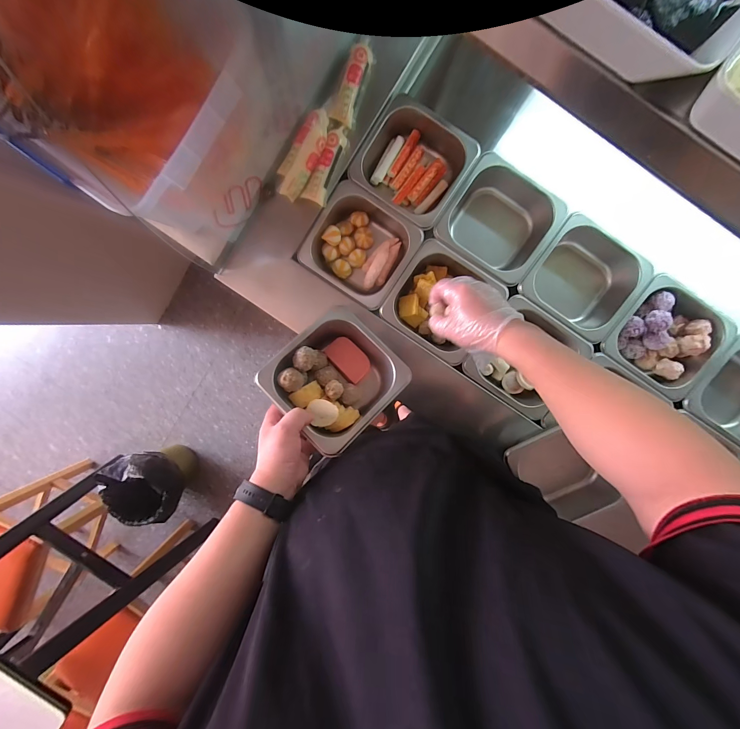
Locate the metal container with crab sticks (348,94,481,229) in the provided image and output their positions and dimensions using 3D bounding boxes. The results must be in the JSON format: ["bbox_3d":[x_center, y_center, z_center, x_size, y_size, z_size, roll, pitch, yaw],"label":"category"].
[{"bbox_3d":[0.081,-0.353,0.570,0.175,0.072,0.187,34,98,-1],"label":"metal container with crab sticks"}]

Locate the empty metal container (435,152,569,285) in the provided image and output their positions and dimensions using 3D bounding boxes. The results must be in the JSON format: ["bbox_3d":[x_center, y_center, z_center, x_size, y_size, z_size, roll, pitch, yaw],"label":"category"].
[{"bbox_3d":[0.226,-0.252,0.594,0.178,0.109,0.168,33,99,-1],"label":"empty metal container"}]

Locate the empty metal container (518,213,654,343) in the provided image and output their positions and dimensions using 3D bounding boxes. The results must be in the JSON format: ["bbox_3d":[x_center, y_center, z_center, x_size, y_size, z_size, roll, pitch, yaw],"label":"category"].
[{"bbox_3d":[0.366,-0.151,0.590,0.169,0.117,0.163,34,98,-1],"label":"empty metal container"}]

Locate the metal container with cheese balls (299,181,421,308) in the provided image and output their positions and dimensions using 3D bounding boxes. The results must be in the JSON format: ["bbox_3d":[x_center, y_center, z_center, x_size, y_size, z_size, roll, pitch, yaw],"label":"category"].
[{"bbox_3d":[-0.014,-0.211,0.589,0.173,0.077,0.169,34,99,-1],"label":"metal container with cheese balls"}]

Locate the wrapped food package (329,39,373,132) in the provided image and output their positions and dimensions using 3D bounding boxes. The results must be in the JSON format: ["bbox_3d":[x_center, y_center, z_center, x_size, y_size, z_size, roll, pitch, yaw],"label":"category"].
[{"bbox_3d":[-0.026,-0.449,0.511,0.034,0.030,0.133,17,99,1],"label":"wrapped food package"}]

